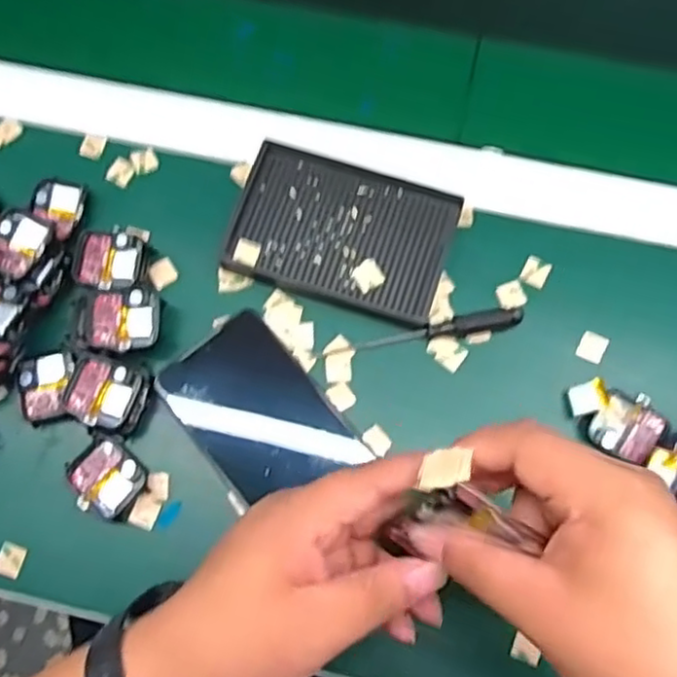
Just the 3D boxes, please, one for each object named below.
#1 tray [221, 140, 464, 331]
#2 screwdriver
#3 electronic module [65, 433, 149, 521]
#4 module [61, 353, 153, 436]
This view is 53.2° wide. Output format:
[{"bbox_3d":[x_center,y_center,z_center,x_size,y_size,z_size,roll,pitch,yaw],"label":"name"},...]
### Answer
[{"bbox_3d":[0.003,-0.068,0.437,0.134,0.023,0.087,17,75,6],"label":"tray"},{"bbox_3d":[0.051,-0.004,0.423,0.126,0.012,0.012,-8,74,-2],"label":"screwdriver"},{"bbox_3d":[-0.137,0.083,0.401,0.044,0.010,0.038,37,78,10],"label":"electronic module"},{"bbox_3d":[-0.140,0.033,0.410,0.047,0.014,0.041,18,75,6],"label":"module"}]

